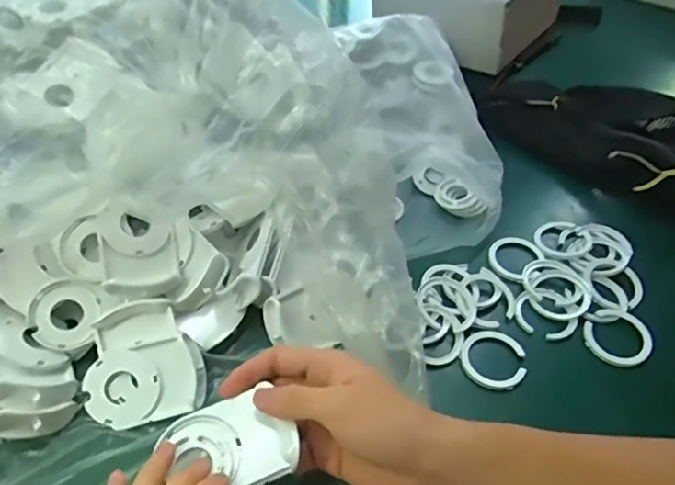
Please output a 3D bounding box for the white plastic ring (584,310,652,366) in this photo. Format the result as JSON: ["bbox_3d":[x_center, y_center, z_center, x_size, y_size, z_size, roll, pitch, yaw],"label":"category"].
[{"bbox_3d":[0.229,0.080,0.445,0.051,0.010,0.045,-8,47,-8],"label":"white plastic ring"}]

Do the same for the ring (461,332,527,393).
[{"bbox_3d":[0.124,0.092,0.433,0.049,0.008,0.051,0,46,0],"label":"ring"}]

